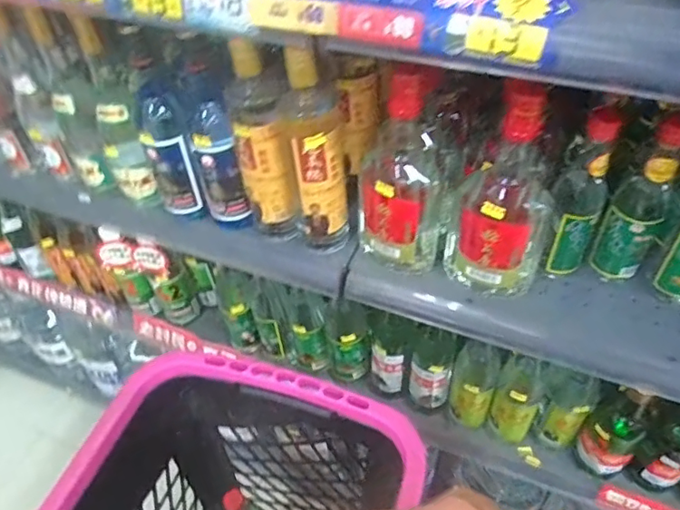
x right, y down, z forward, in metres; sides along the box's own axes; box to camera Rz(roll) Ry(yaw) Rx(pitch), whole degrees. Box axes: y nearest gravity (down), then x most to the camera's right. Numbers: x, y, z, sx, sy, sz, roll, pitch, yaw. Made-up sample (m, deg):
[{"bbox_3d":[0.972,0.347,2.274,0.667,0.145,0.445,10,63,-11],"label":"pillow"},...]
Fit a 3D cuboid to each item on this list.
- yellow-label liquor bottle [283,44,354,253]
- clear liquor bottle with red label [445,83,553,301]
[{"bbox_3d":[-0.021,-0.110,0.646,0.070,0.248,0.081,-5,48,1],"label":"yellow-label liquor bottle"},{"bbox_3d":[0.177,-0.065,0.595,0.106,0.271,0.095,18,53,20],"label":"clear liquor bottle with red label"}]

